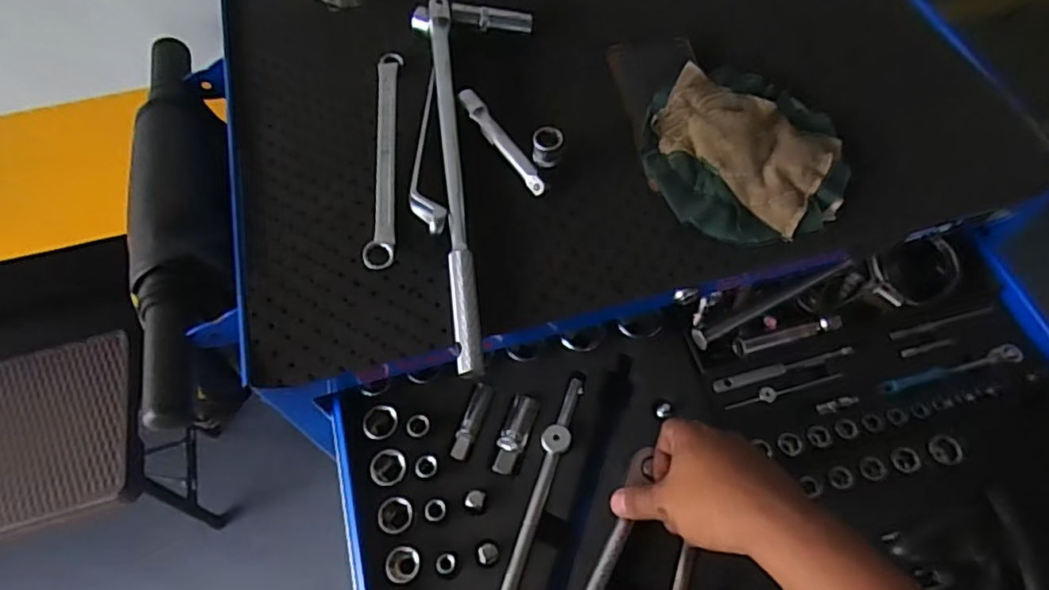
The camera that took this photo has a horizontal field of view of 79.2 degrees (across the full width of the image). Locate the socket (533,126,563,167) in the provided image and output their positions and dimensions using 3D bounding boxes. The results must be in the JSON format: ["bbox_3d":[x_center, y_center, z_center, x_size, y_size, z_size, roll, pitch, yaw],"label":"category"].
[{"bbox_3d":[0.019,-0.121,0.517,0.024,0.025,0.021,0,61,2],"label":"socket"}]

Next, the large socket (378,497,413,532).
[{"bbox_3d":[-0.097,0.168,0.481,0.024,0.021,0.025,-1,61,1],"label":"large socket"}]

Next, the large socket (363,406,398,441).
[{"bbox_3d":[-0.115,0.106,0.517,0.025,0.020,0.027,-1,61,1],"label":"large socket"}]

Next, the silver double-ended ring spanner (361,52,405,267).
[{"bbox_3d":[-0.115,-0.123,0.535,0.021,0.023,0.239,-4,61,0],"label":"silver double-ended ring spanner"}]

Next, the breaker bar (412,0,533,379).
[{"bbox_3d":[-0.024,-0.118,0.516,0.104,0.040,0.362,-9,61,-3],"label":"breaker bar"}]

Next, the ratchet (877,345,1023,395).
[{"bbox_3d":[0.356,0.060,0.527,0.131,0.012,0.016,-13,61,-6],"label":"ratchet"}]

